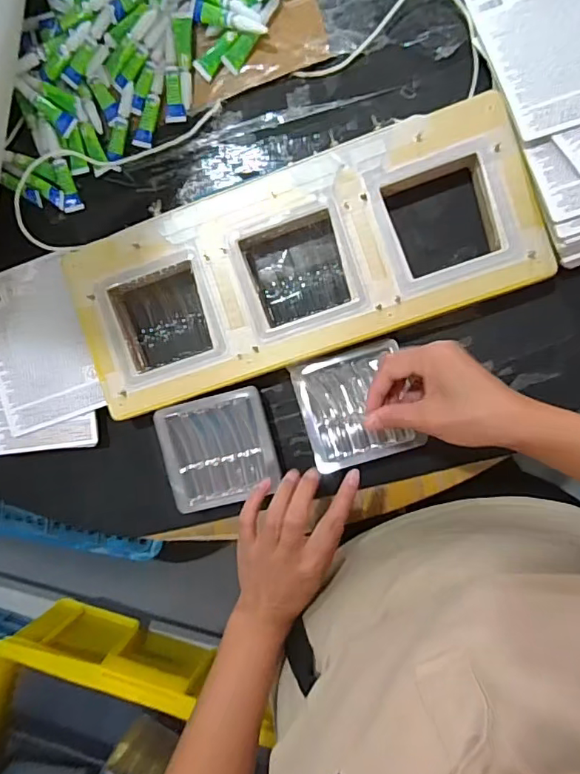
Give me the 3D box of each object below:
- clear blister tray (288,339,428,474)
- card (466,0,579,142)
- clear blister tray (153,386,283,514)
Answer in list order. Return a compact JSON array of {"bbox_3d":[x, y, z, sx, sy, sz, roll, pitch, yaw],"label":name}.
[{"bbox_3d":[0.060,0.018,0.493,0.098,0.016,0.103,-16,93,7],"label":"clear blister tray"},{"bbox_3d":[0.231,-0.295,0.453,0.115,0.004,0.162,-16,75,8],"label":"card"},{"bbox_3d":[-0.069,0.061,0.512,0.104,0.017,0.103,-15,93,7],"label":"clear blister tray"}]

